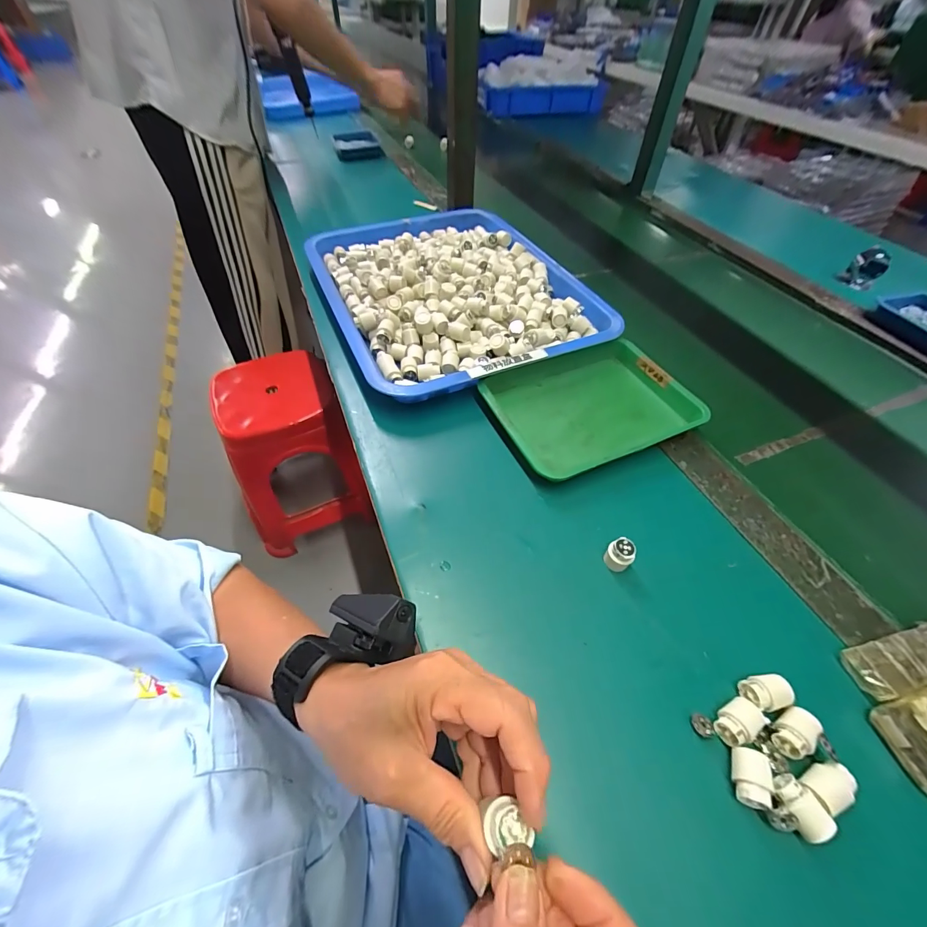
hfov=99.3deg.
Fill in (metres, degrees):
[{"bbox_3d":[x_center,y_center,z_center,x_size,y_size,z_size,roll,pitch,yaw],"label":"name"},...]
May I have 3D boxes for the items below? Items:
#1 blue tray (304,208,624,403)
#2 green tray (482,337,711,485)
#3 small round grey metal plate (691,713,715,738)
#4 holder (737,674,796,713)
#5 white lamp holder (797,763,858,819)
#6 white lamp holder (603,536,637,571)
[{"bbox_3d":[-0.025,-0.265,0.578,0.334,0.047,0.433,-20,55,-17],"label":"blue tray"},{"bbox_3d":[0.138,-0.070,0.449,0.213,0.028,0.169,-19,55,-16],"label":"green tray"},{"bbox_3d":[0.162,0.179,0.268,0.012,0.005,0.013,2,52,-3],"label":"small round grey metal plate"},{"bbox_3d":[0.209,0.161,0.276,0.028,0.023,0.021,-4,52,-5],"label":"holder"},{"bbox_3d":[0.224,0.201,0.245,0.026,0.021,0.020,-19,55,-17],"label":"white lamp holder"},{"bbox_3d":[0.132,0.077,0.333,0.019,0.028,0.018,38,59,25],"label":"white lamp holder"}]

